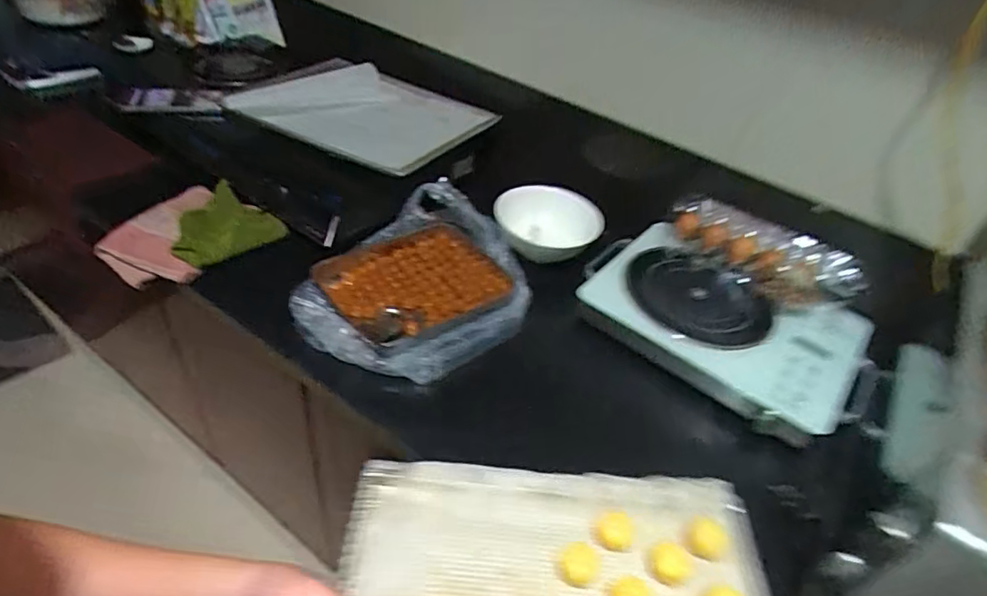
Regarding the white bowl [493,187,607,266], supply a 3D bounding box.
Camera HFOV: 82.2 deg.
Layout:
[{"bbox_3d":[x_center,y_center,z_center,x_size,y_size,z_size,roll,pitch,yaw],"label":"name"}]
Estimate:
[{"bbox_3d":[0.095,-0.130,0.988,0.176,0.074,0.186,4,42,-4],"label":"white bowl"}]

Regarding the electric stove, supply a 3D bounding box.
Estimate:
[{"bbox_3d":[0.333,0.033,0.829,0.394,0.060,0.252,32,48,25],"label":"electric stove"}]

